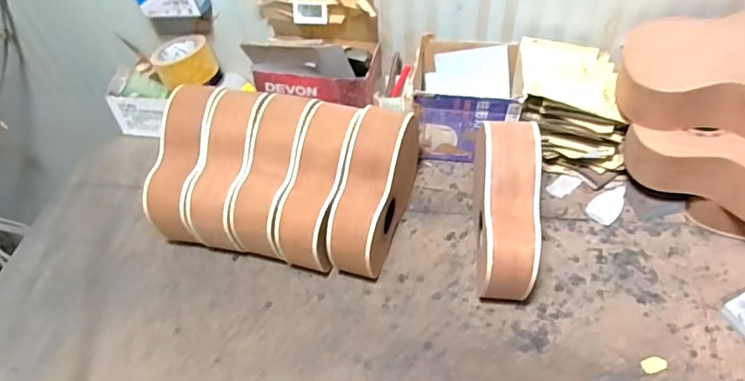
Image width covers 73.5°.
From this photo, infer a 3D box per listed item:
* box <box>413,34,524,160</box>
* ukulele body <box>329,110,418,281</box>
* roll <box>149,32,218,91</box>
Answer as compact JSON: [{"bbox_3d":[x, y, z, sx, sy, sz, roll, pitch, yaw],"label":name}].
[{"bbox_3d":[0.157,-0.152,0.848,0.163,0.133,0.166,3,50,7],"label":"box"},{"bbox_3d":[0.004,0.002,0.711,0.071,0.181,0.237,12,51,14],"label":"ukulele body"},{"bbox_3d":[-0.338,-0.233,0.900,0.097,0.056,0.095,-2,49,2],"label":"roll"}]

